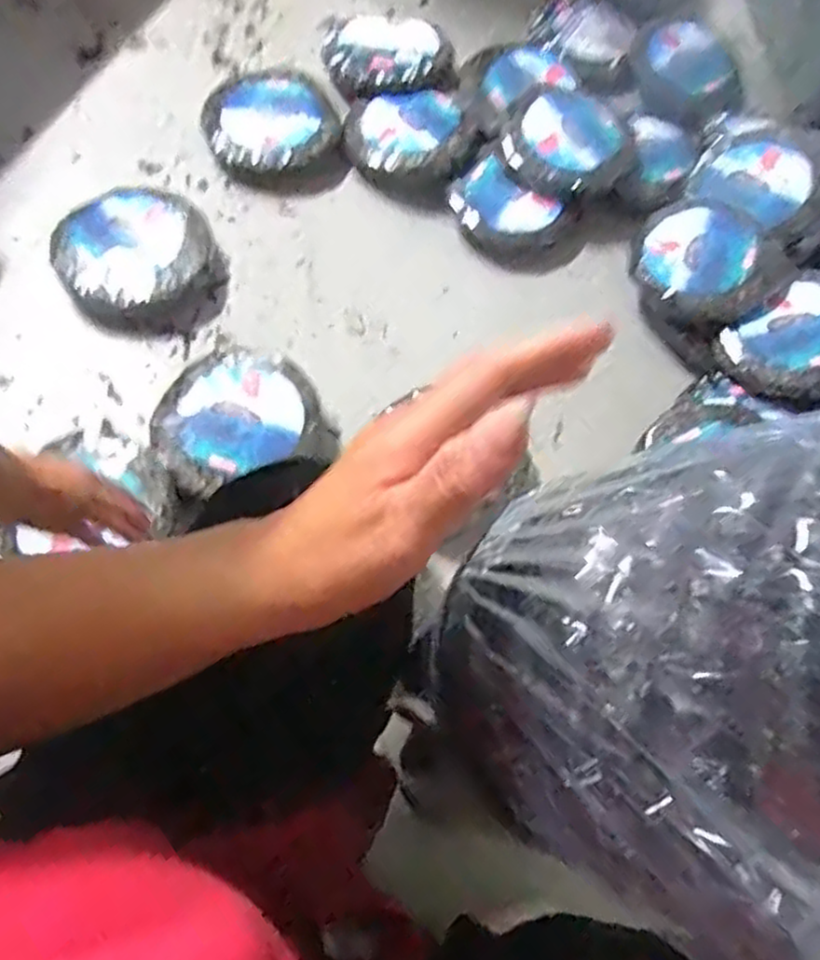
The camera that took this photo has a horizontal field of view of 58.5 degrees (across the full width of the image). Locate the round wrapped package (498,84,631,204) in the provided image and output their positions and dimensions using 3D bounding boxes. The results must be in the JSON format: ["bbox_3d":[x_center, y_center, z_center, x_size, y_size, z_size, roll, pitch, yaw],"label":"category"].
[{"bbox_3d":[0.233,-0.512,1.123,0.186,0.065,0.178,2,67,-4],"label":"round wrapped package"}]

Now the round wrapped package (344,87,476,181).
[{"bbox_3d":[-0.002,-0.527,1.129,0.192,0.052,0.159,-11,69,-9],"label":"round wrapped package"}]

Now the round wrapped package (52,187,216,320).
[{"bbox_3d":[-0.384,-0.313,1.011,0.194,0.062,0.192,2,67,-4],"label":"round wrapped package"}]

